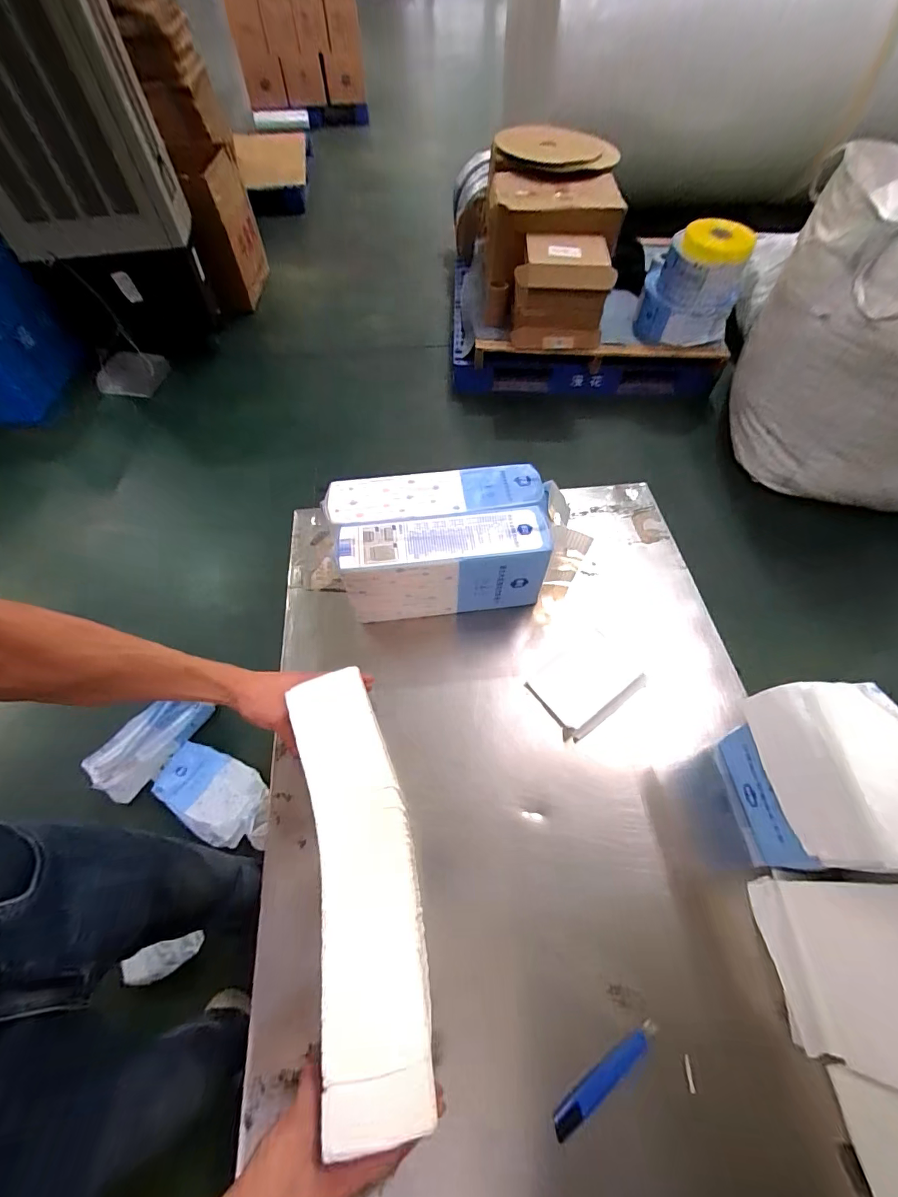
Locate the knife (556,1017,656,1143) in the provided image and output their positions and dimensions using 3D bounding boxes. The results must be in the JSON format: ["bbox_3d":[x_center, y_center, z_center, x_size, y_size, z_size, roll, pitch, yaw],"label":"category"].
[{"bbox_3d":[0.171,0.515,0.480,0.143,0.009,0.024,-28,63,-15],"label":"knife"}]

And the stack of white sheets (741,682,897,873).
[{"bbox_3d":[0.384,0.164,0.429,0.113,0.105,0.166,-7,60,-3],"label":"stack of white sheets"}]

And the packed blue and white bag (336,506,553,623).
[{"bbox_3d":[-0.006,-0.048,0.725,0.311,0.166,0.096,-7,60,-3],"label":"packed blue and white bag"}]

